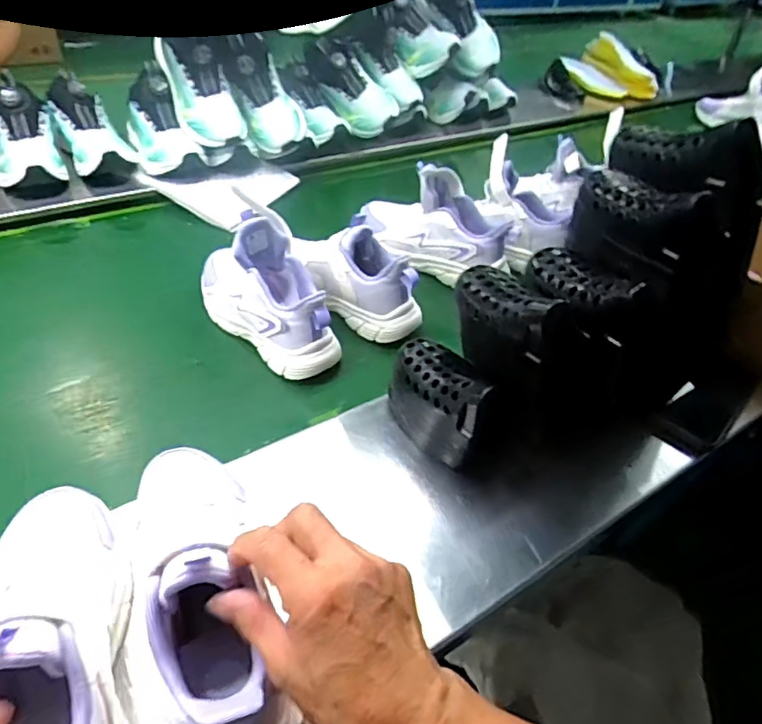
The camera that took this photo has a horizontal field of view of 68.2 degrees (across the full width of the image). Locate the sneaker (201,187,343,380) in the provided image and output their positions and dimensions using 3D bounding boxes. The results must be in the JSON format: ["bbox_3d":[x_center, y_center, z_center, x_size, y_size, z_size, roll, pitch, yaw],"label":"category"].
[{"bbox_3d":[-0.131,-0.087,0.663,0.097,0.130,0.217,-24,51,-30],"label":"sneaker"}]

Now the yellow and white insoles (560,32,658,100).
[{"bbox_3d":[0.612,-0.777,1.496,0.082,0.108,0.250,-20,49,-26],"label":"yellow and white insoles"}]

